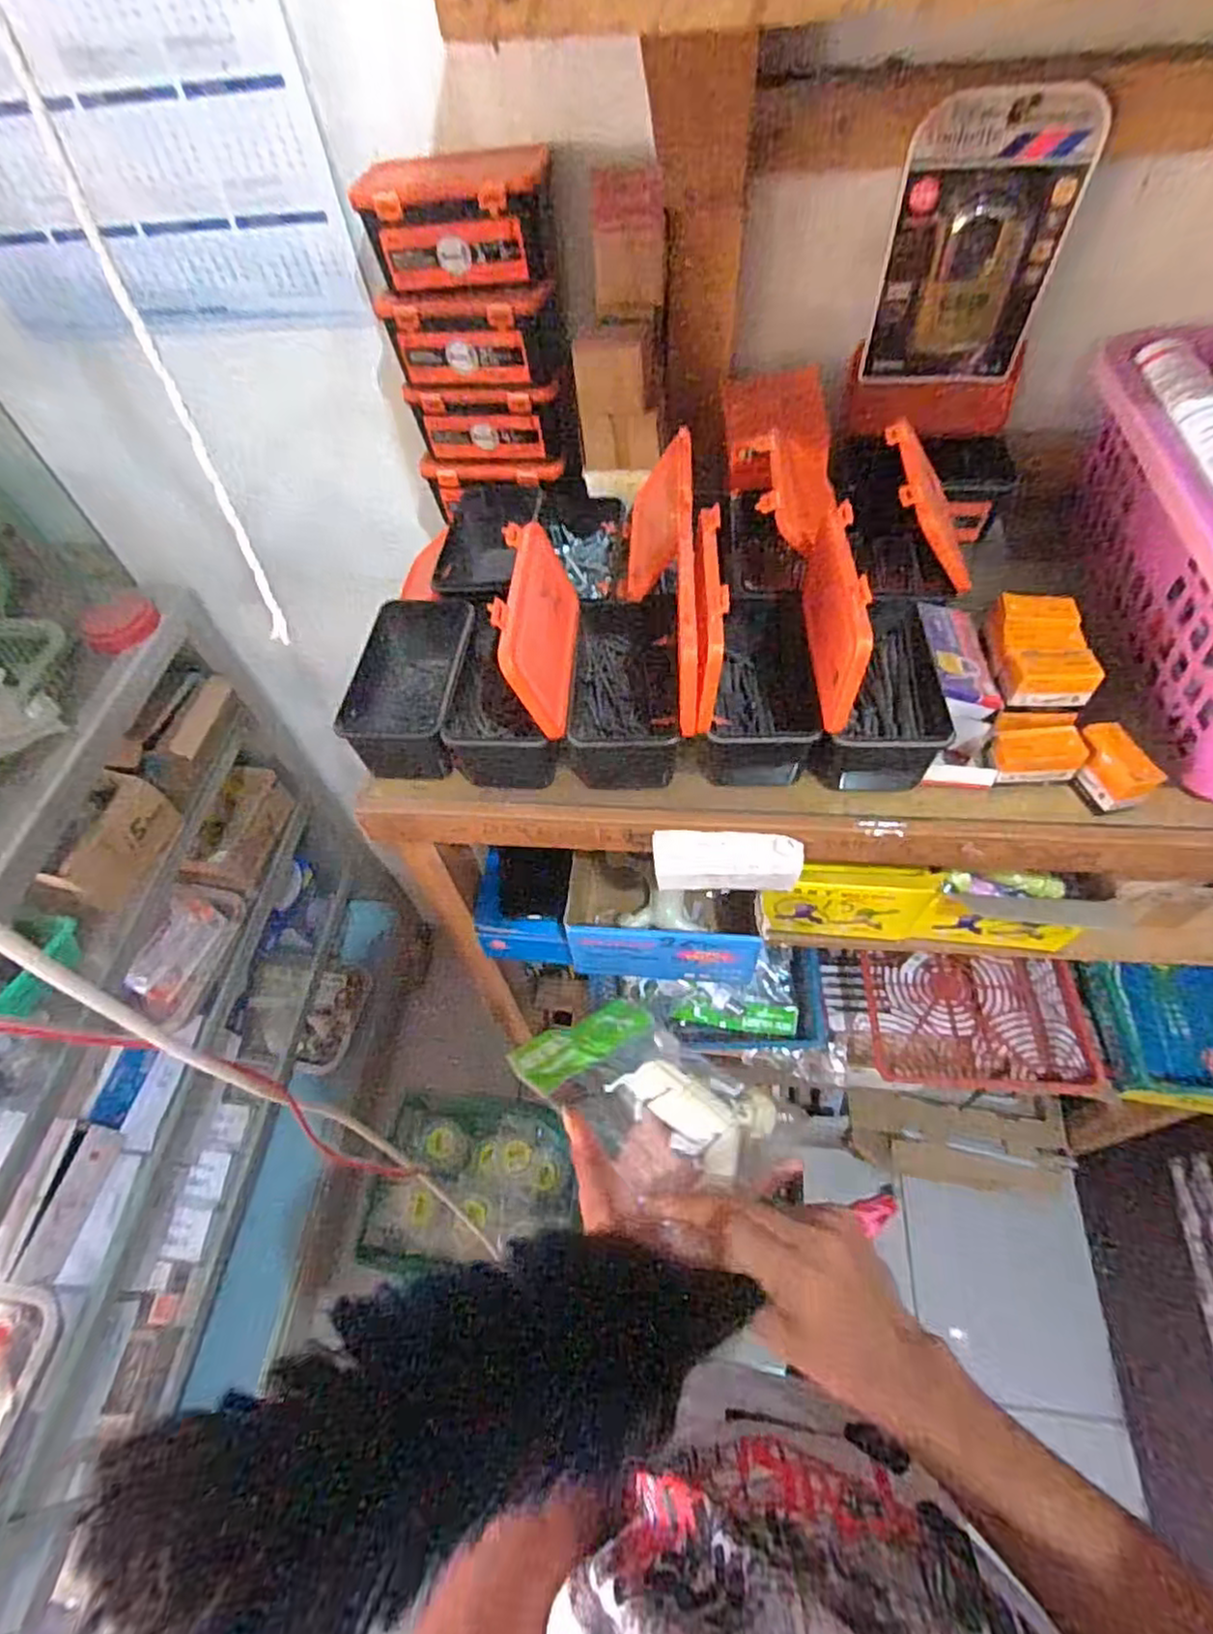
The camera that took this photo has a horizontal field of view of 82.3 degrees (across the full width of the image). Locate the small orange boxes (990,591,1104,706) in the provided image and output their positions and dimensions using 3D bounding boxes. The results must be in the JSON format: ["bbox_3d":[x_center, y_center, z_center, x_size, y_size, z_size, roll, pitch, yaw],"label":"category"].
[{"bbox_3d":[0.303,-0.116,0.483,0.052,0.031,0.079,0,56,5],"label":"small orange boxes"}]

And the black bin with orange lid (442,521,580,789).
[{"bbox_3d":[-0.071,-0.112,0.500,0.092,0.142,0.144,2,56,6],"label":"black bin with orange lid"}]

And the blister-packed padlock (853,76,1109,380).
[{"bbox_3d":[0.279,-0.427,0.524,0.129,0.172,0.032,4,56,8],"label":"blister-packed padlock"}]

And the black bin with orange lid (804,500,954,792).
[{"bbox_3d":[0.185,-0.113,0.473,0.084,0.142,0.145,1,56,6],"label":"black bin with orange lid"}]

